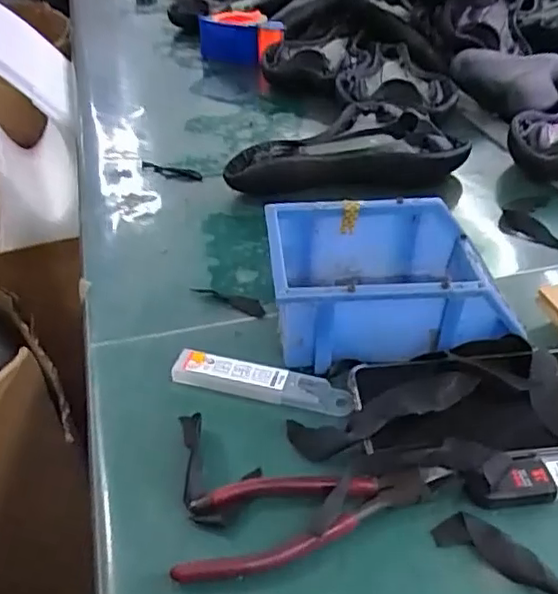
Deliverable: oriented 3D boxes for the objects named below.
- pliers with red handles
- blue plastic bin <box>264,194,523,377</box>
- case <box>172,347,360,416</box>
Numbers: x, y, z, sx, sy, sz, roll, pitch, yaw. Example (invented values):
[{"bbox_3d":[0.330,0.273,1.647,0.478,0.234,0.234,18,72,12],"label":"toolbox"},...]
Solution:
[{"bbox_3d":[0.019,0.122,0.366,0.166,0.013,0.050,-13,40,-15],"label":"pliers with red handles"},{"bbox_3d":[0.080,-0.011,0.475,0.170,0.075,0.117,-1,38,-1],"label":"blue plastic bin"},{"bbox_3d":[-0.012,0.059,0.438,0.126,0.011,0.026,9,39,11],"label":"case"}]

